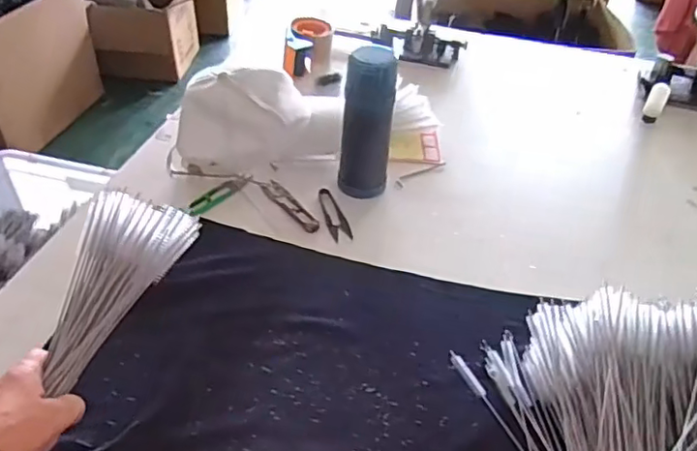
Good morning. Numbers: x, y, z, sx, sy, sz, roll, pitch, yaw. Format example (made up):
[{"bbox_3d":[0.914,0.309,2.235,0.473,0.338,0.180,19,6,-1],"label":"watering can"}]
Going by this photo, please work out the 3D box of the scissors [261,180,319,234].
[{"bbox_3d":[-0.080,-0.027,0.803,0.028,0.004,0.120,-27,51,-30],"label":"scissors"}]

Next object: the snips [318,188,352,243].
[{"bbox_3d":[-0.020,-0.015,0.793,0.029,0.005,0.101,-8,44,-13],"label":"snips"}]

